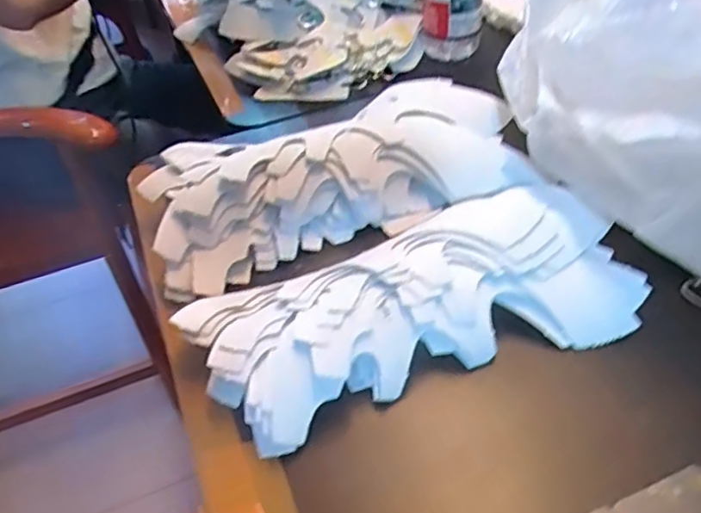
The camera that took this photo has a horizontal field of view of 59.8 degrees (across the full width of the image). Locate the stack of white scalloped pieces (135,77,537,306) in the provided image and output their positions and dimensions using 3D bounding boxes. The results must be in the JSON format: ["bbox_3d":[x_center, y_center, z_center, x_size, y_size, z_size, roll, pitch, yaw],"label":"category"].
[{"bbox_3d":[-0.011,-0.064,0.473,0.286,0.055,0.129,-17,44,-12],"label":"stack of white scalloped pieces"}]

